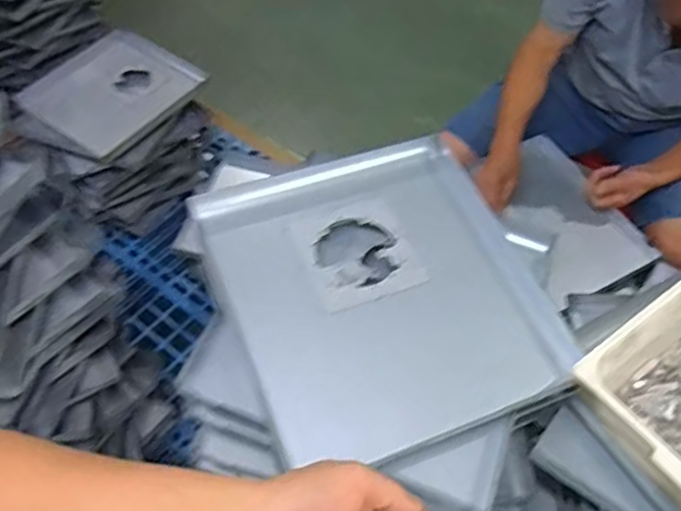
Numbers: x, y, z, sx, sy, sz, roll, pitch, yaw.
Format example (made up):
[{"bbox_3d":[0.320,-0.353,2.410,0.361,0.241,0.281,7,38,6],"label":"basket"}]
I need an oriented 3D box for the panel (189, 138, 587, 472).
[{"bbox_3d":[0.047,0.036,0.729,0.338,0.053,0.350,-19,57,-15],"label":"panel"}]

